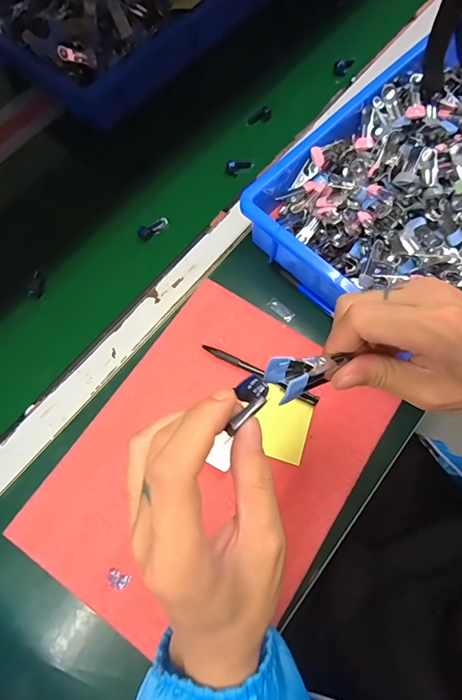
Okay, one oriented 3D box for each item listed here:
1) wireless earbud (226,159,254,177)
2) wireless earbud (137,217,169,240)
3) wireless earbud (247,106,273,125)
[{"bbox_3d":[0.011,-0.256,0.524,0.038,0.019,0.015,-35,74,-10],"label":"wireless earbud"},{"bbox_3d":[-0.101,-0.159,0.494,0.044,0.013,0.015,-33,74,-10],"label":"wireless earbud"},{"bbox_3d":[0.044,-0.340,0.553,0.037,0.016,0.013,-9,69,27],"label":"wireless earbud"}]

